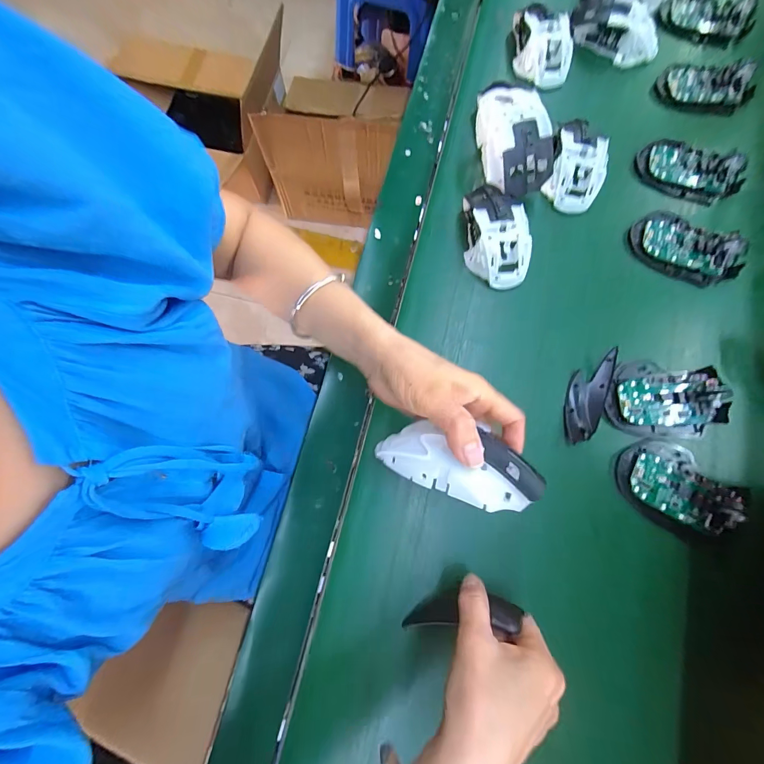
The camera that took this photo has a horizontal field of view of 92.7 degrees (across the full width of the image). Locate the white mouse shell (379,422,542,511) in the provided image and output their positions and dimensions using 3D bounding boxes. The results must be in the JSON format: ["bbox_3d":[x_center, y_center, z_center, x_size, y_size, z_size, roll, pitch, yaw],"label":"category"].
[{"bbox_3d":[0.050,0.052,0.246,0.108,0.027,0.049,13,77,15],"label":"white mouse shell"}]

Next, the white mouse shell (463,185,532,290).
[{"bbox_3d":[0.120,-0.158,0.385,0.063,0.038,0.116,-6,77,-2],"label":"white mouse shell"}]

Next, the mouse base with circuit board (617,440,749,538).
[{"bbox_3d":[0.271,0.092,0.330,0.100,0.019,0.069,23,78,5],"label":"mouse base with circuit board"}]

